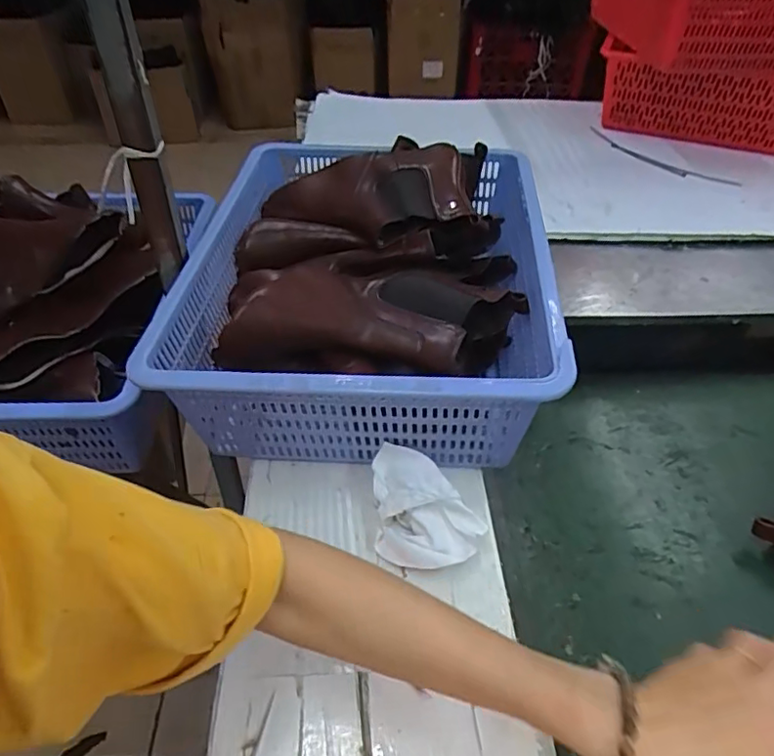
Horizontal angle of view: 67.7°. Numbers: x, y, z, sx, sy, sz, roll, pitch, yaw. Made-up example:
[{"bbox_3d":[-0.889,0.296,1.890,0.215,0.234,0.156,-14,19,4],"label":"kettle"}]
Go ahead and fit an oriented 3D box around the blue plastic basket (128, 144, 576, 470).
[{"bbox_3d":[-0.016,-0.104,0.669,0.360,0.177,0.459,3,43,3],"label":"blue plastic basket"}]

